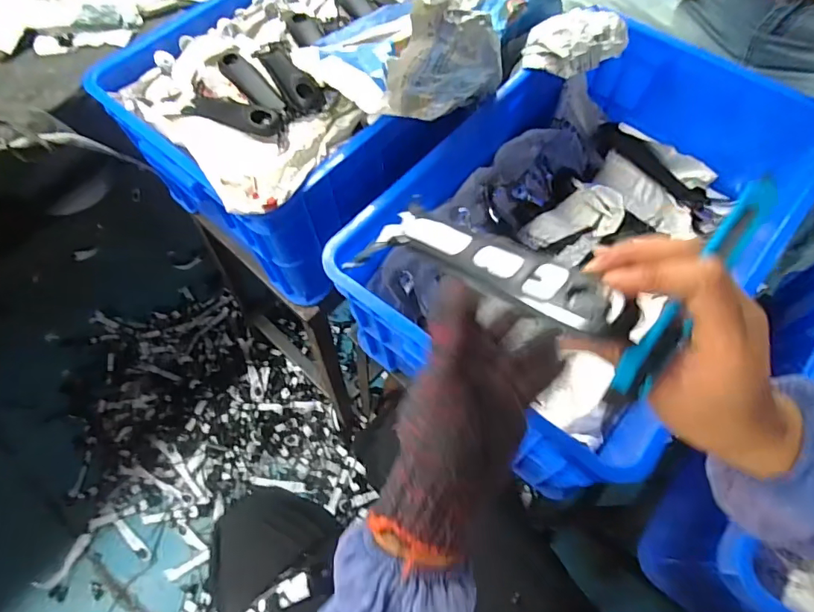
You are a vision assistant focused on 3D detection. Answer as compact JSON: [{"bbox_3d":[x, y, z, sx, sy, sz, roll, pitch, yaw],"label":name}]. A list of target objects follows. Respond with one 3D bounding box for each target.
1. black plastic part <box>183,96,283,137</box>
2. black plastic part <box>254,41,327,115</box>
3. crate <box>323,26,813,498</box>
[{"bbox_3d":[-0.221,-0.245,0.593,0.134,0.027,0.032,22,68,12],"label":"black plastic part"},{"bbox_3d":[-0.155,-0.308,0.621,0.046,0.025,0.162,-28,67,-10],"label":"black plastic part"},{"bbox_3d":[0.217,-0.095,0.580,0.341,0.176,0.528,38,72,18],"label":"crate"}]

